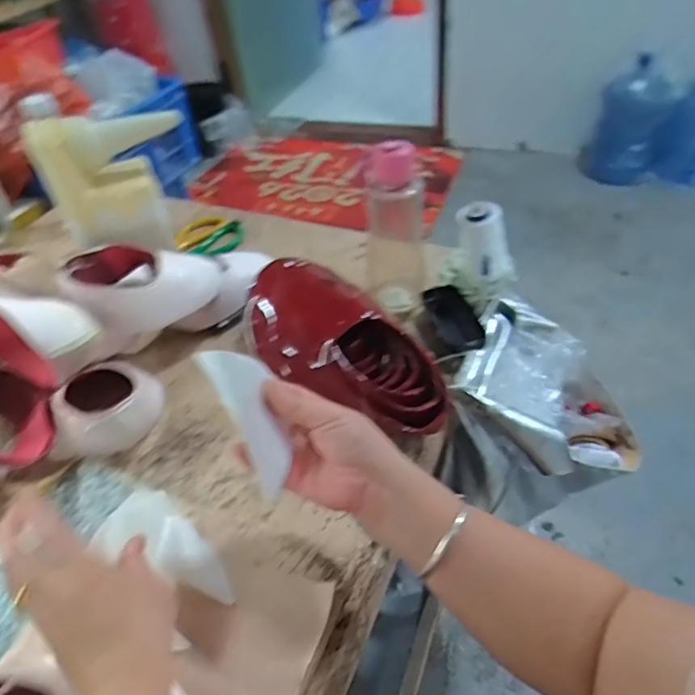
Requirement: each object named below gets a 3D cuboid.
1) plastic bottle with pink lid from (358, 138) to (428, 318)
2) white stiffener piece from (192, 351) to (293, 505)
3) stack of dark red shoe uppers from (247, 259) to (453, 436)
[{"bbox_3d":[0.058,-0.142,0.670,0.074,0.212,0.057,0,44,7],"label":"plastic bottle with pink lid"},{"bbox_3d":[-0.068,0.048,0.412,0.043,0.008,0.119,-31,83,1],"label":"white stiffener piece"},{"bbox_3d":[-0.021,-0.007,0.597,0.126,0.071,0.287,-28,47,-21],"label":"stack of dark red shoe uppers"}]

